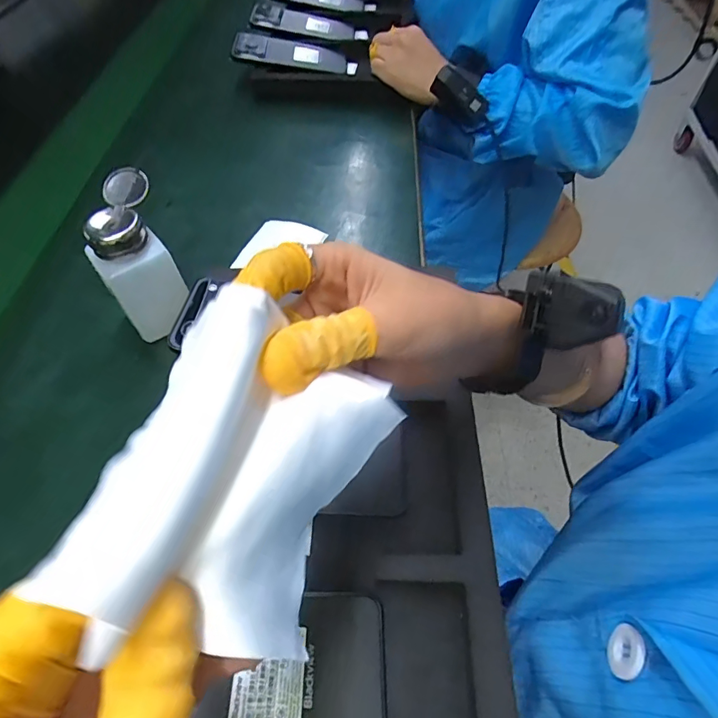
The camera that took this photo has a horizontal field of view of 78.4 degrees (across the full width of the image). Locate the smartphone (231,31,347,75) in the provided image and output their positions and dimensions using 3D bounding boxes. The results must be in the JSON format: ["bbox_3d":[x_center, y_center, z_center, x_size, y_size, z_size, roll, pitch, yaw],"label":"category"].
[{"bbox_3d":[-0.100,-0.448,0.643,0.162,0.015,0.079,8,61,-4],"label":"smartphone"}]

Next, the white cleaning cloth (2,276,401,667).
[{"bbox_3d":[-0.029,0.034,0.133,0.021,0.075,0.095,-23,36,39],"label":"white cleaning cloth"}]

